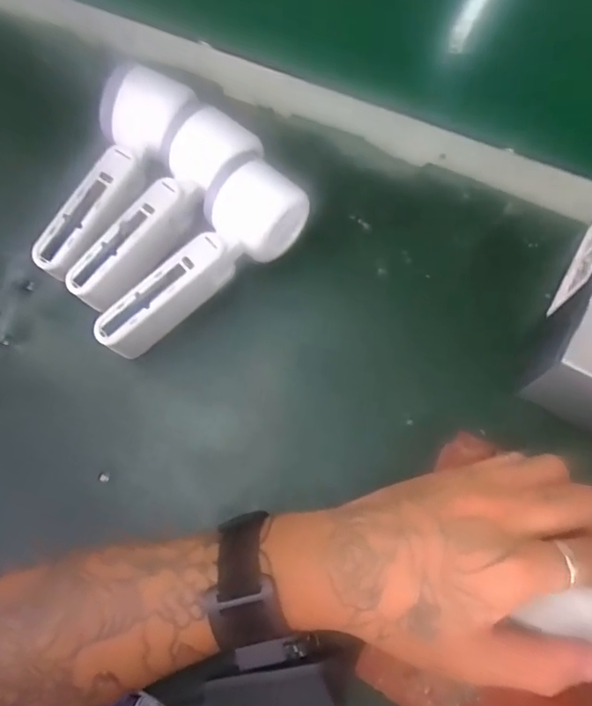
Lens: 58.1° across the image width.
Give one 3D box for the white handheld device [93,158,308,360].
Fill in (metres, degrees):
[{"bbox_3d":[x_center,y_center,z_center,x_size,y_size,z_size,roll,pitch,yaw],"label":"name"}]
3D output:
[{"bbox_3d":[-0.064,-0.064,0.362,0.168,0.048,0.054,-38,74,-10],"label":"white handheld device"}]

